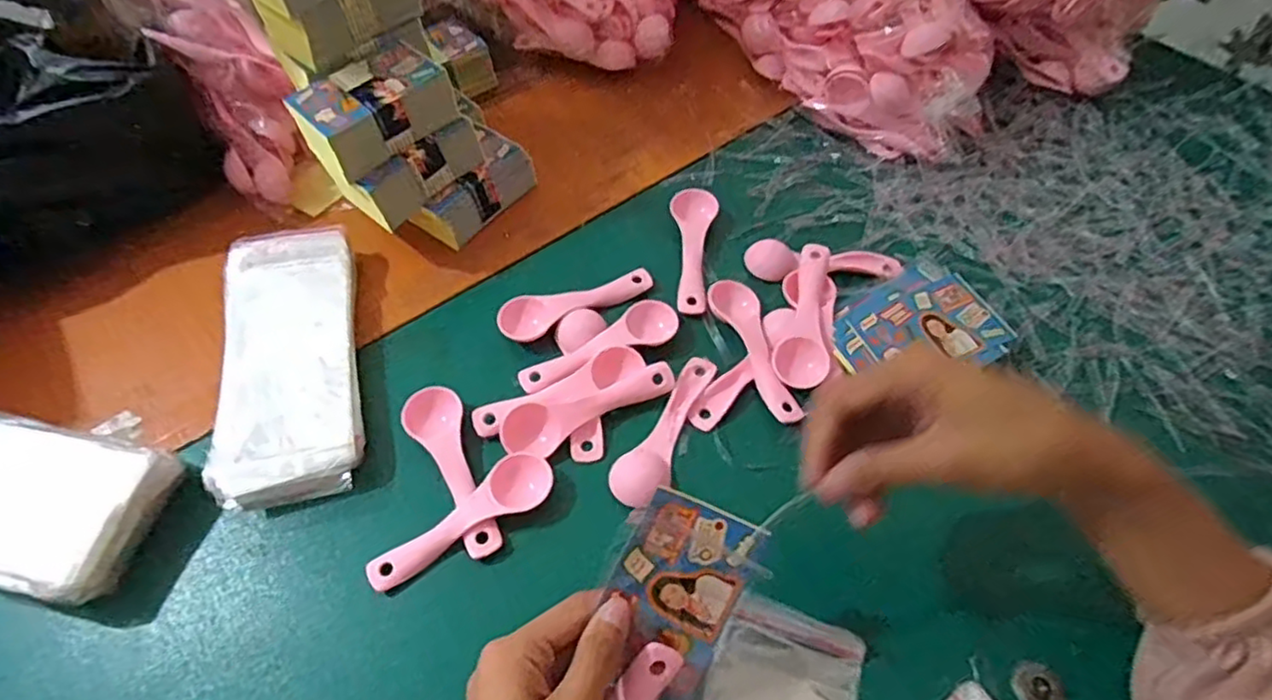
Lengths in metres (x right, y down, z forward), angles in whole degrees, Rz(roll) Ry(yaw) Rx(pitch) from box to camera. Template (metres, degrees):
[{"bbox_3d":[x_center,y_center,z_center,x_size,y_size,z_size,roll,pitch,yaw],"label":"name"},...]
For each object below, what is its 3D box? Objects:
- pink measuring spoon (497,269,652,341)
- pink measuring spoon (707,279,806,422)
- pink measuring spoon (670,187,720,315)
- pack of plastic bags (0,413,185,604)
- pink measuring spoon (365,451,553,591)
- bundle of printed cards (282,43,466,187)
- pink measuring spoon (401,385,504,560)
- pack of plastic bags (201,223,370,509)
[{"bbox_3d":[-0.041,-0.034,0.468,0.111,0.012,0.027,-20,59,-12],"label":"pink measuring spoon"},{"bbox_3d":[0.080,-0.002,0.447,0.031,0.009,0.112,-16,58,-10],"label":"pink measuring spoon"},{"bbox_3d":[0.044,-0.076,0.497,0.034,0.011,0.112,1,57,1],"label":"pink measuring spoon"},{"bbox_3d":[-0.366,0.083,0.382,0.187,0.044,0.092,10,58,7],"label":"pack of plastic bags"},{"bbox_3d":[-0.103,0.097,0.388,0.113,0.013,0.033,-27,61,-16],"label":"pink measuring spoon"},{"bbox_3d":[-0.182,-0.165,0.453,0.065,0.035,0.100,40,65,23],"label":"bundle of printed cards"},{"bbox_3d":[-0.107,0.070,0.403,0.034,0.015,0.111,-28,61,-17],"label":"pink measuring spoon"},{"bbox_3d":[-0.227,0.005,0.435,0.084,0.032,0.189,-12,58,-7],"label":"pack of plastic bags"}]

